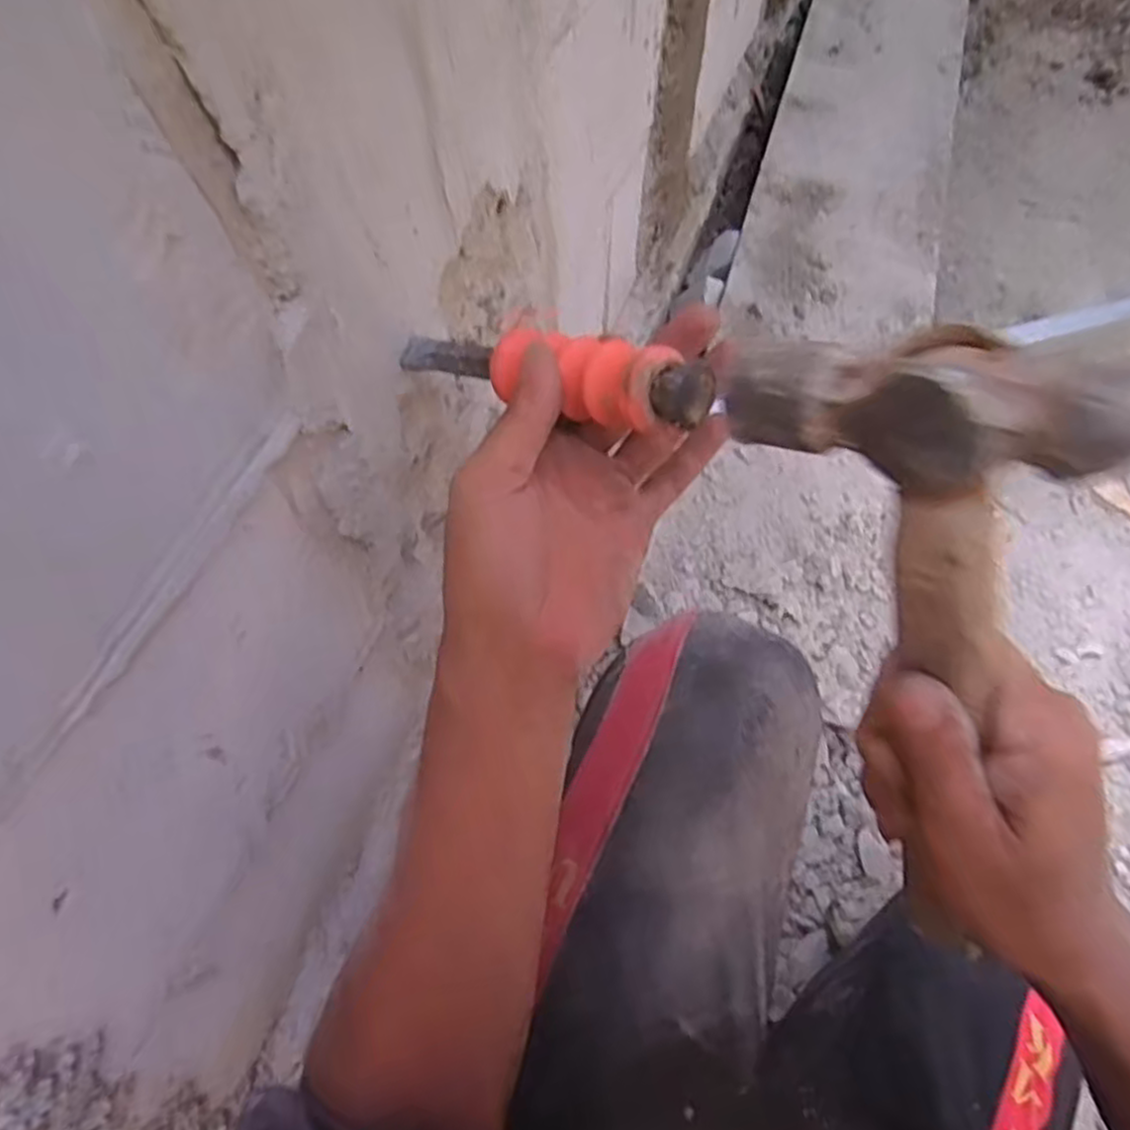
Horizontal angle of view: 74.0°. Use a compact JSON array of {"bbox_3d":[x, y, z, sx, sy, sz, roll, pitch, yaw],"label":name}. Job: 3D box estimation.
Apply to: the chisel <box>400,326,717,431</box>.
[{"bbox_3d":[-0.019,-0.090,0.325,0.028,0.029,0.200,-41,40,-22],"label":"chisel"}]

